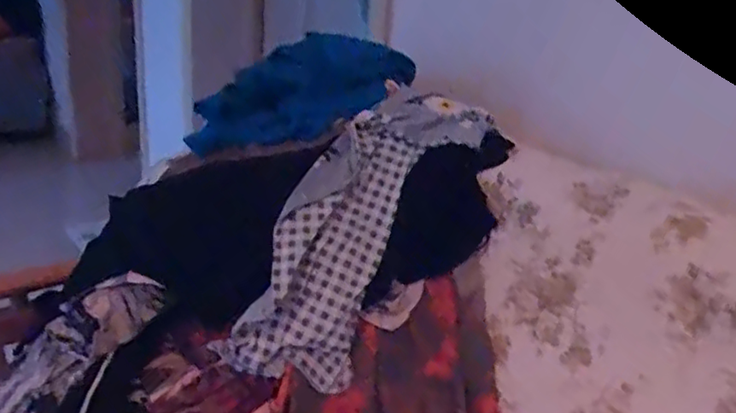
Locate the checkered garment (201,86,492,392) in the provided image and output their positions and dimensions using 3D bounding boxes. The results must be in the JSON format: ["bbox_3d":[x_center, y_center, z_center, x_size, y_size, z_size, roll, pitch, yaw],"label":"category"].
[{"bbox_3d":[0.001,0.022,0.880,0.154,0.161,0.510,19,62,30],"label":"checkered garment"}]

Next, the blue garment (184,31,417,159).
[{"bbox_3d":[-0.100,-0.186,1.012,0.398,0.164,0.062,-23,32,-21],"label":"blue garment"}]

